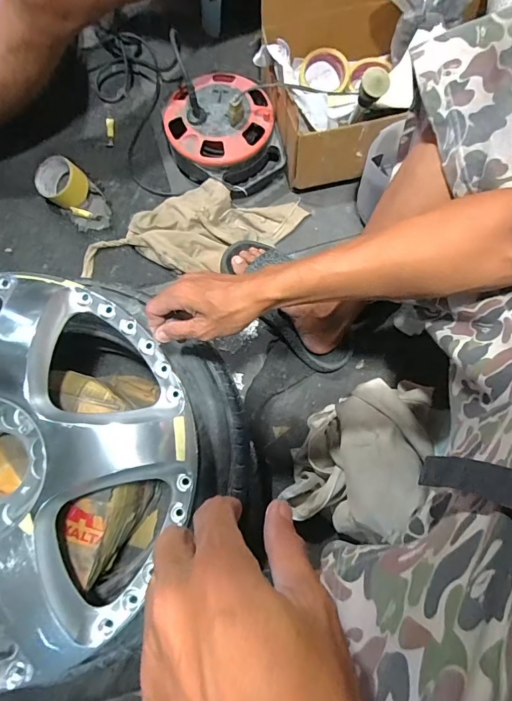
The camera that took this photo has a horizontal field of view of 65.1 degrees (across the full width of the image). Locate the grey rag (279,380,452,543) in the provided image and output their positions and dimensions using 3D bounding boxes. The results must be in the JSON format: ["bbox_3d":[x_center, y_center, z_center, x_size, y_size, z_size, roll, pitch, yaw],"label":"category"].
[{"bbox_3d":[0.167,0.148,0.610,0.173,0.124,0.264,25,76,8],"label":"grey rag"}]

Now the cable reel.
[{"bbox_3d":[-0.061,-0.411,0.765,0.200,0.134,0.233,-23,75,-5],"label":"cable reel"}]

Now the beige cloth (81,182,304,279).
[{"bbox_3d":[-0.114,-0.227,0.753,0.414,0.058,0.170,1,74,1],"label":"beige cloth"}]

